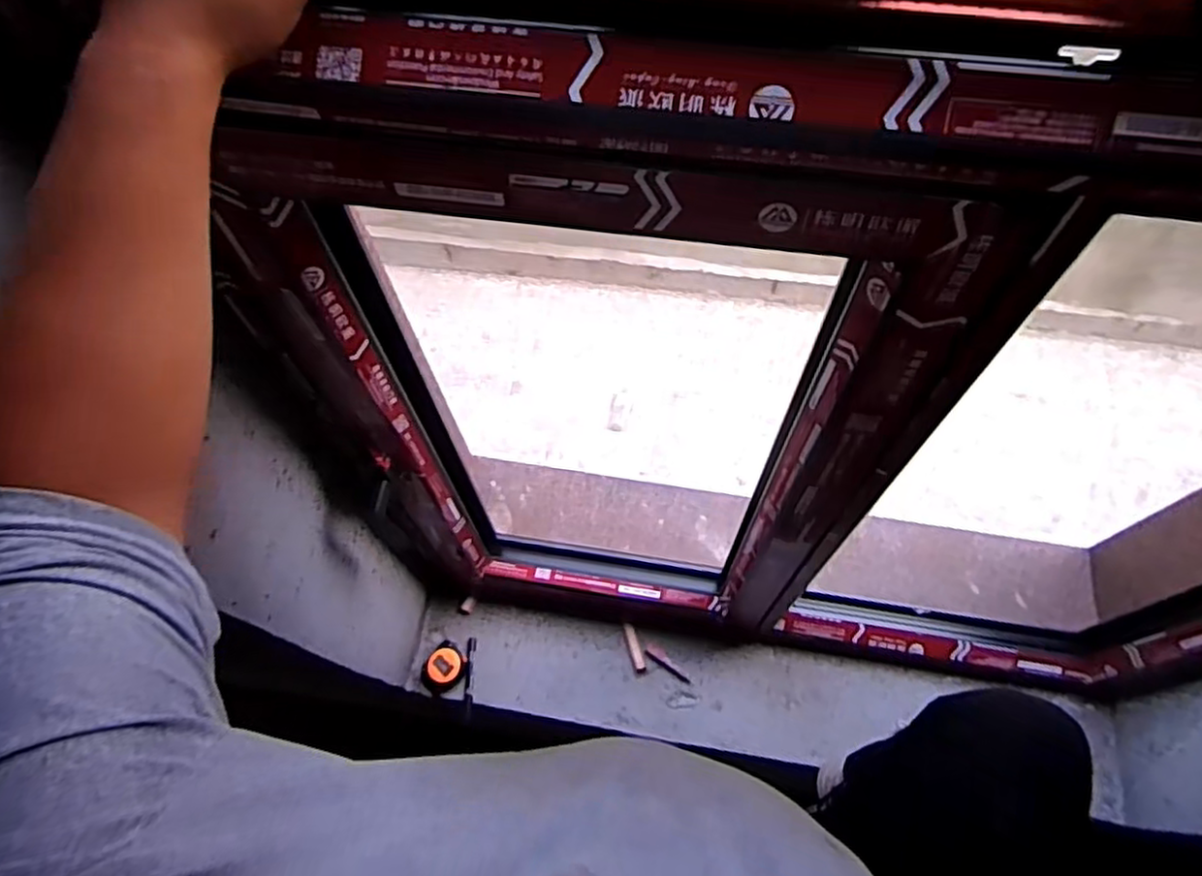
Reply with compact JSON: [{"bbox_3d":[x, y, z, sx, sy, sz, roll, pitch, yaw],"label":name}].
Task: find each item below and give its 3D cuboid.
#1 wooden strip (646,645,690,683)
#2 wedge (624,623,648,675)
[{"bbox_3d":[0.120,0.395,1.211,0.090,0.011,0.023,32,68,17],"label":"wooden strip"},{"bbox_3d":[0.060,0.372,1.219,0.021,0.012,0.086,-16,64,-6],"label":"wedge"}]

